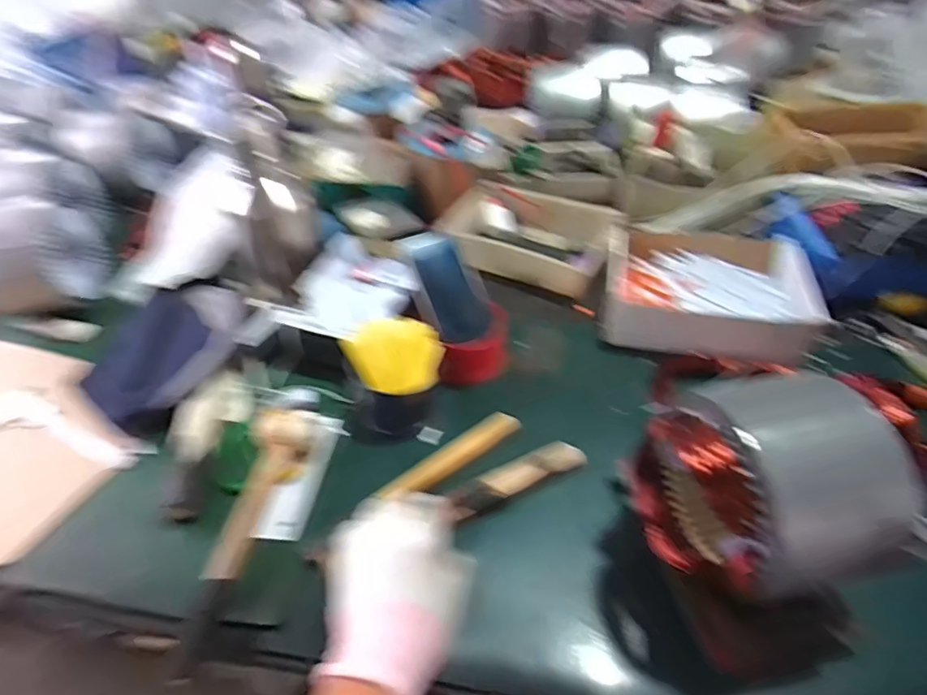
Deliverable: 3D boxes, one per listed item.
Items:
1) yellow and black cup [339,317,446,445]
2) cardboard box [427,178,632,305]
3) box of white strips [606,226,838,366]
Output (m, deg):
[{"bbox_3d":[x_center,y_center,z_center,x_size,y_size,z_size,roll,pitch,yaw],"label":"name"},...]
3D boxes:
[{"bbox_3d":[-0.078,0.032,0.615,0.105,0.085,0.102,-3,46,-1],"label":"yellow and black cup"},{"bbox_3d":[0.106,-0.173,0.856,0.252,0.085,0.164,22,51,21],"label":"cardboard box"},{"bbox_3d":[0.326,-0.072,0.716,0.255,0.070,0.205,9,47,10],"label":"box of white strips"}]

